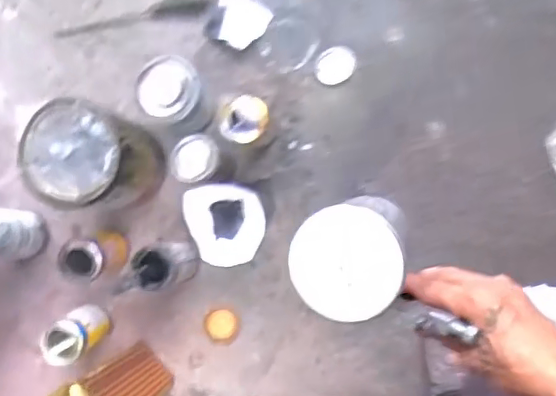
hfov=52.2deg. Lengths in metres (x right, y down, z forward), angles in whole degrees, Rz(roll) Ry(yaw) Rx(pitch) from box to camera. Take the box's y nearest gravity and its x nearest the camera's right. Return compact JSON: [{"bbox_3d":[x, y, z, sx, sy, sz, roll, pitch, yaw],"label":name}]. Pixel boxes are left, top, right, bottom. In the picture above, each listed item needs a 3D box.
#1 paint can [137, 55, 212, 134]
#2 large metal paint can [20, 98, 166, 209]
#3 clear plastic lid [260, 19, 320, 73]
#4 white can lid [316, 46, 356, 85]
[{"bbox_3d":[-0.168,-0.171,0.965,0.094,0.143,0.094,0,89,8],"label":"paint can"},{"bbox_3d":[-0.298,-0.057,0.923,0.161,0.194,0.151,0,89,8],"label":"large metal paint can"},{"bbox_3d":[0.018,-0.272,1.005,0.093,0.011,0.087,0,89,8],"label":"clear plastic lid"},{"bbox_3d":[0.102,-0.233,0.997,0.067,0.013,0.065,0,89,8],"label":"white can lid"}]

